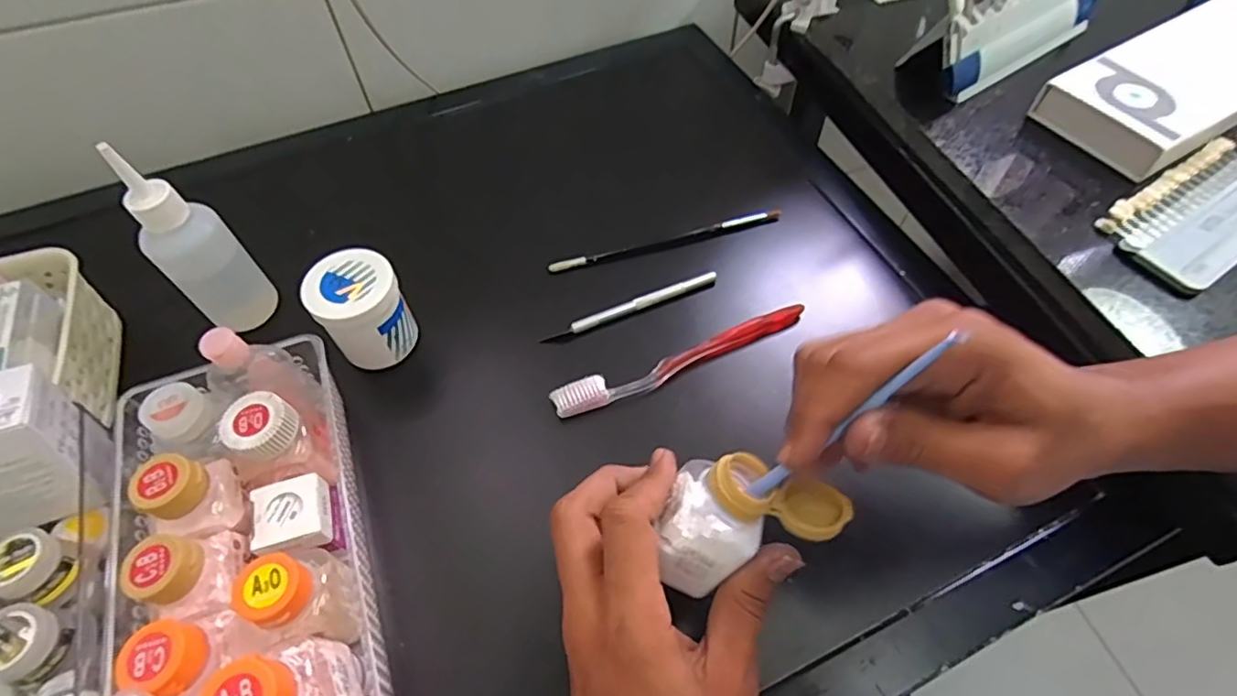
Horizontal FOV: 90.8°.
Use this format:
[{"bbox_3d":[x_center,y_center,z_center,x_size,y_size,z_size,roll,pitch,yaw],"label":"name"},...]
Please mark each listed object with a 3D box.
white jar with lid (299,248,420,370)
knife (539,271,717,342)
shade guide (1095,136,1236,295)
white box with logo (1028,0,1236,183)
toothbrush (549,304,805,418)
[{"bbox_3d":[-0.170,-0.025,0.410,0.054,0.064,0.050,0,57,1],"label":"white jar with lid"},{"bbox_3d":[0.010,-0.031,0.451,0.136,0.012,0.008,-20,59,-12],"label":"knife"},{"bbox_3d":[0.376,-0.088,0.389,0.144,0.010,0.068,-29,61,-17],"label":"shade guide"},{"bbox_3d":[0.415,-0.197,0.440,0.213,0.030,0.093,-27,60,-16],"label":"white box with logo"},{"bbox_3d":[0.046,0.009,0.423,0.188,0.015,0.021,-19,58,-11],"label":"toothbrush"}]

